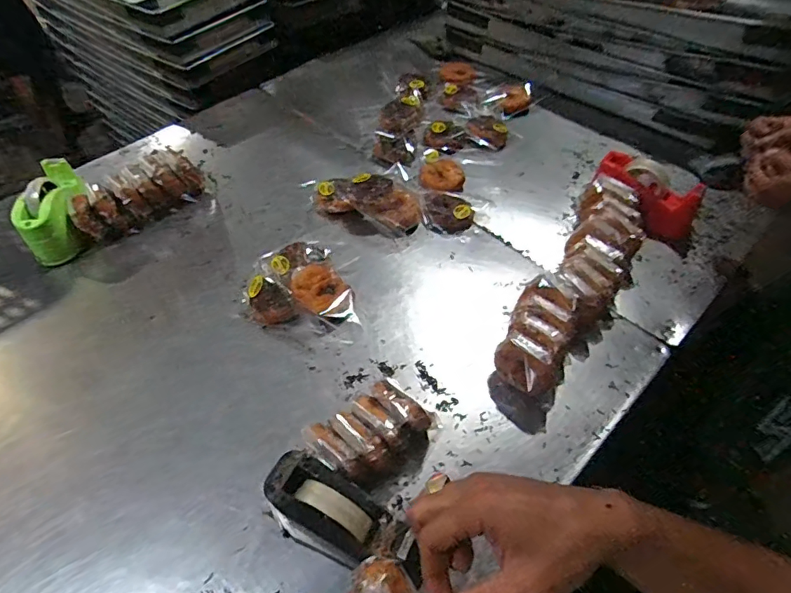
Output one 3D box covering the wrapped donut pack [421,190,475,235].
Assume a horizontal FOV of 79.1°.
[{"bbox_3d":[0.107,-0.170,0.971,0.106,0.033,0.095,3,51,4],"label":"wrapped donut pack"}]

